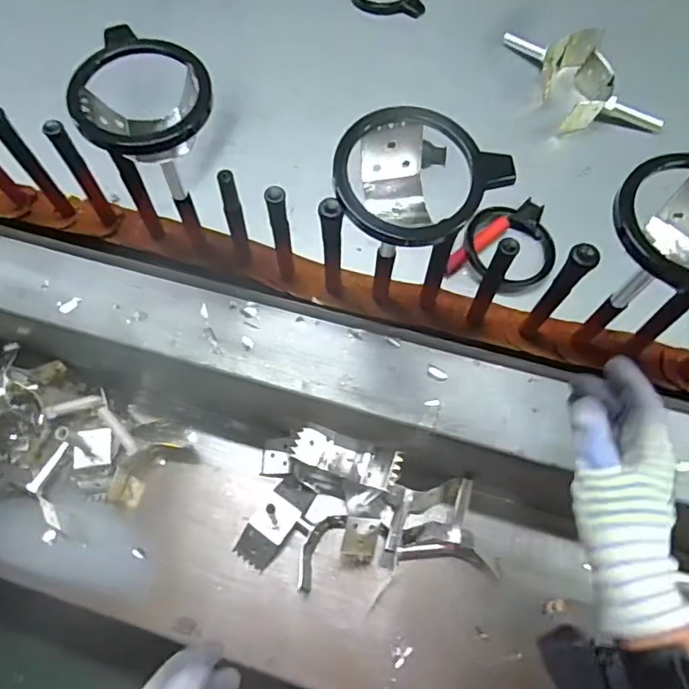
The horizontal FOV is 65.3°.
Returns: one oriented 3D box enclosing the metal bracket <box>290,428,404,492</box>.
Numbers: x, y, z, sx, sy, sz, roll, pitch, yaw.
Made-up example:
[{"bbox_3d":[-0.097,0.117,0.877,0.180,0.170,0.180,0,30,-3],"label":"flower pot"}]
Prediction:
[{"bbox_3d":[0.002,0.129,0.602,0.116,0.041,0.042,14,75,6],"label":"metal bracket"}]

